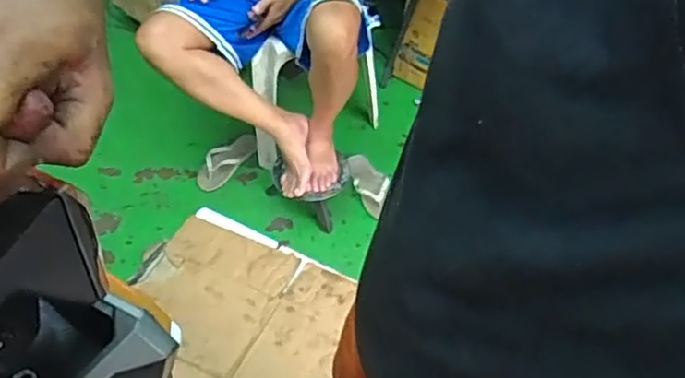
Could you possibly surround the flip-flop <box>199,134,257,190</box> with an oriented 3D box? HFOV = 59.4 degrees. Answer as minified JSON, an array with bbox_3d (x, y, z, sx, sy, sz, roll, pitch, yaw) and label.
[{"bbox_3d":[-0.355,-0.091,1.825,0.109,0.041,0.240,29,54,20],"label":"flip-flop"}]

